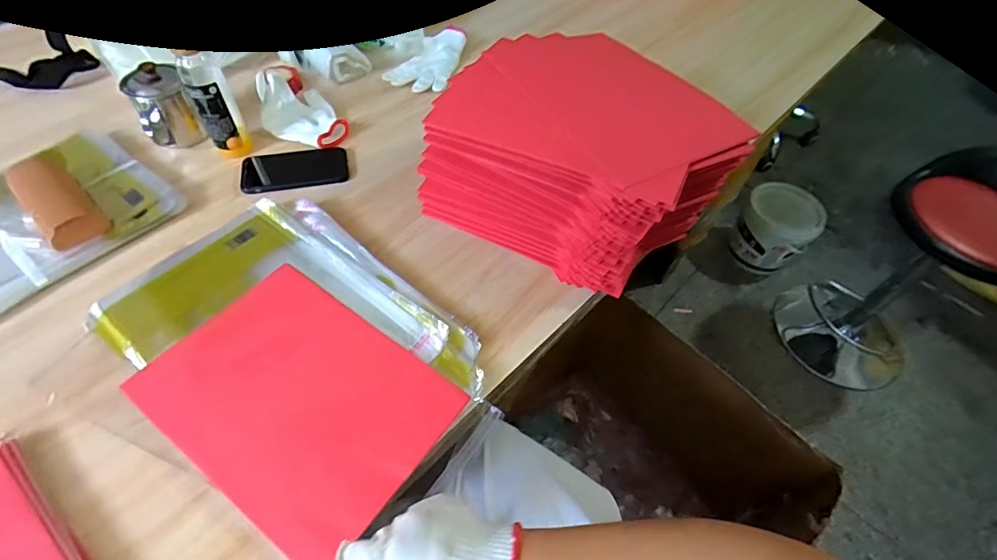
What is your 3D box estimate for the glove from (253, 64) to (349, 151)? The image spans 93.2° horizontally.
[{"bbox_3d":[-0.334,-0.293,0.770,0.113,0.045,0.217,-24,60,-21],"label":"glove"}]

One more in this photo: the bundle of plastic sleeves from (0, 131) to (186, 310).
[{"bbox_3d":[-0.624,-0.069,0.589,0.240,0.033,0.344,34,59,18],"label":"bundle of plastic sleeves"}]

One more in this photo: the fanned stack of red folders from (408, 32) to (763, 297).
[{"bbox_3d":[0.115,-0.168,0.635,0.335,0.182,0.288,29,57,14],"label":"fanned stack of red folders"}]

